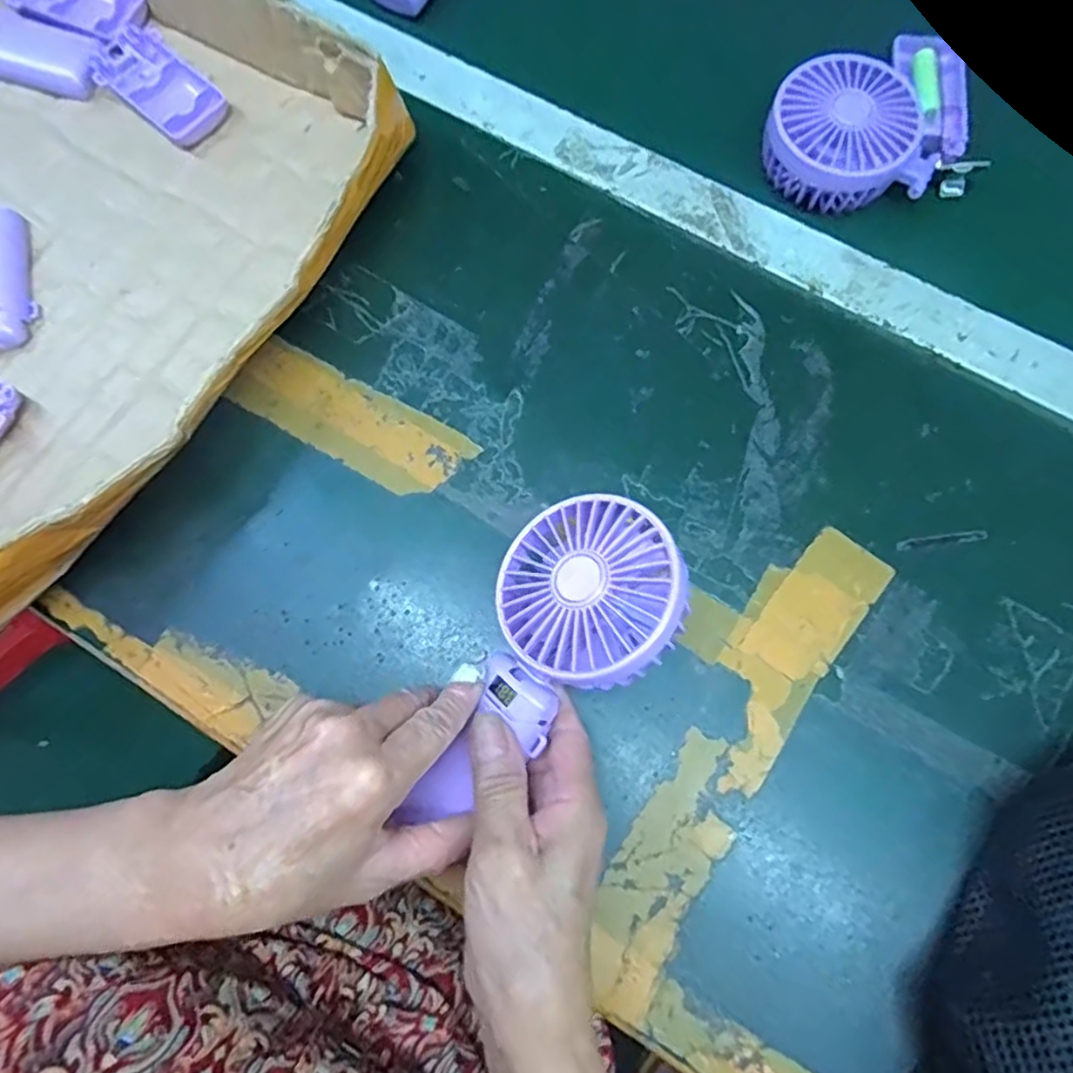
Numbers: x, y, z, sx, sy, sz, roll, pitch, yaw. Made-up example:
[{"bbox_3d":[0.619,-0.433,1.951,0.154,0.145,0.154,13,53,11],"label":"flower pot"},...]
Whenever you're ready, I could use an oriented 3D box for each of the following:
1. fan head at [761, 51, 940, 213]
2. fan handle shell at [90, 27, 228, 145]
[{"bbox_3d":[0.195,-0.244,0.403,0.100,0.035,0.083,33,77,8],"label":"fan head"},{"bbox_3d":[-0.248,-0.296,0.433,0.096,0.011,0.048,42,79,10],"label":"fan handle shell"}]

